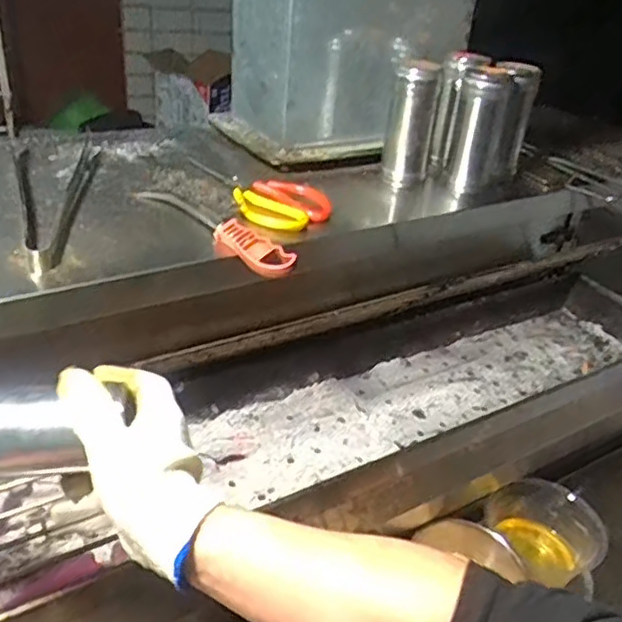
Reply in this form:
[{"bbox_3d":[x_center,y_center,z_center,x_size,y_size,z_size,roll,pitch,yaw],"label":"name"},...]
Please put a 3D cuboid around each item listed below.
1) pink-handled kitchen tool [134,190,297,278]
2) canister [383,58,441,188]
[{"bbox_3d":[-0.104,-0.090,0.692,0.223,0.011,0.039,33,72,33],"label":"pink-handled kitchen tool"},{"bbox_3d":[0.131,-0.242,0.854,0.059,0.151,0.058,12,34,5],"label":"canister"}]

